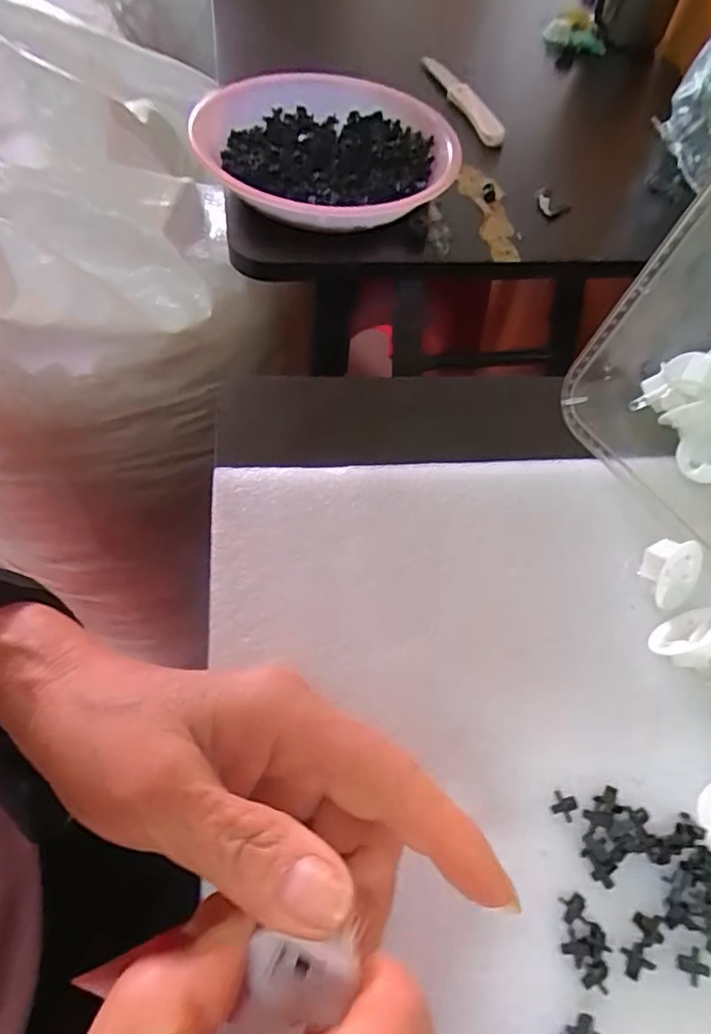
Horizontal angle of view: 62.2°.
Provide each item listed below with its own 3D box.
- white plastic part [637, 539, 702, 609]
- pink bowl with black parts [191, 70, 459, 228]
[{"bbox_3d":[0.144,0.024,0.271,0.029,0.030,0.017,-33,34,-17],"label":"white plastic part"},{"bbox_3d":[-0.020,-0.260,0.428,0.184,0.046,0.169,0,58,-1],"label":"pink bowl with black parts"}]

